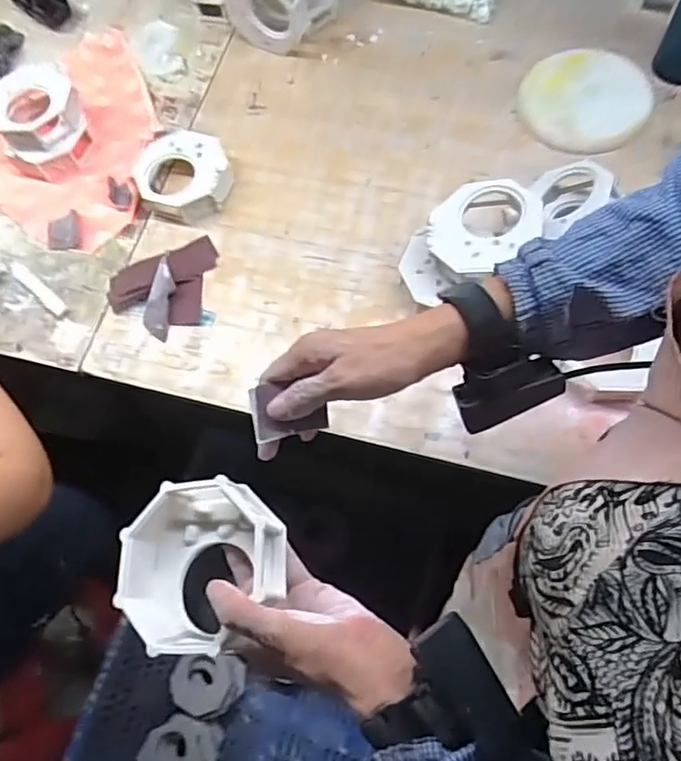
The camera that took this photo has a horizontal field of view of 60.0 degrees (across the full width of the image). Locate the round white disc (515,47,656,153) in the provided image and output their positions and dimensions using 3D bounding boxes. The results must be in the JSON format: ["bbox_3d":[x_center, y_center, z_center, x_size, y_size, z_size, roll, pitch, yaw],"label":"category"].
[{"bbox_3d":[0.328,-0.380,0.794,0.169,0.027,0.161,26,71,12],"label":"round white disc"}]

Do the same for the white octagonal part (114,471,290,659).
[{"bbox_3d":[-0.101,0.128,0.419,0.110,0.056,0.116,41,75,17],"label":"white octagonal part"}]

